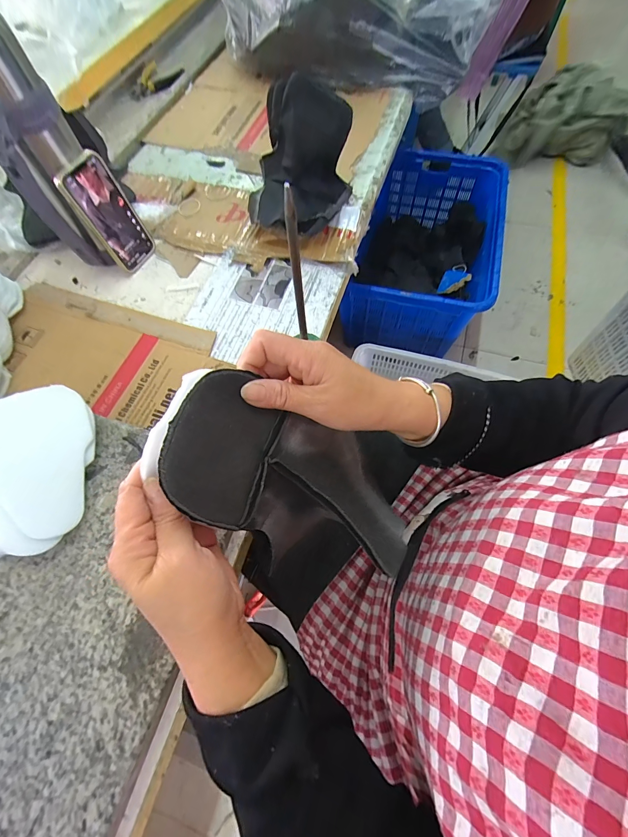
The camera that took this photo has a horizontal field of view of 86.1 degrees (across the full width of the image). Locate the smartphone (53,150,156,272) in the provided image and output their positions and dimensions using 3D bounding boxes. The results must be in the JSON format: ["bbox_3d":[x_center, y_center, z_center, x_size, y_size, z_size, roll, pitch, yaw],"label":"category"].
[{"bbox_3d":[-0.307,-0.308,0.515,0.010,0.145,0.075,22,69,20],"label":"smartphone"}]

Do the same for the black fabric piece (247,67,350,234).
[{"bbox_3d":[-0.033,-0.393,0.525,0.155,0.172,0.136,17,67,11],"label":"black fabric piece"}]

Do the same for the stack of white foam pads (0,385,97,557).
[{"bbox_3d":[-0.317,0.053,0.371,0.121,0.047,0.178,-7,65,0],"label":"stack of white foam pads"}]

